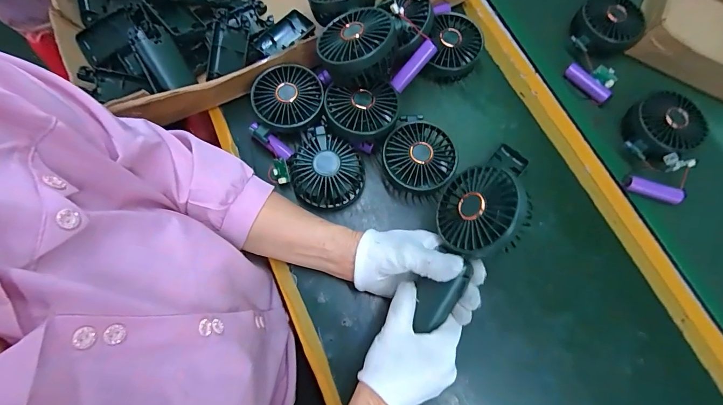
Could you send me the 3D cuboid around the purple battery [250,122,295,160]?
[{"bbox_3d":[-0.114,-0.078,0.441,0.064,0.019,0.021,39,75,-4],"label":"purple battery"}]

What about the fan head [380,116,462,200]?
[{"bbox_3d":[0.070,-0.053,0.432,0.085,0.050,0.089,1,73,-3],"label":"fan head"}]

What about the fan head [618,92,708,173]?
[{"bbox_3d":[0.389,-0.096,0.460,0.095,0.042,0.084,-35,79,-11],"label":"fan head"}]

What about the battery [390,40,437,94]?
[{"bbox_3d":[0.061,-0.163,0.420,0.019,0.020,0.065,46,103,13],"label":"battery"}]

